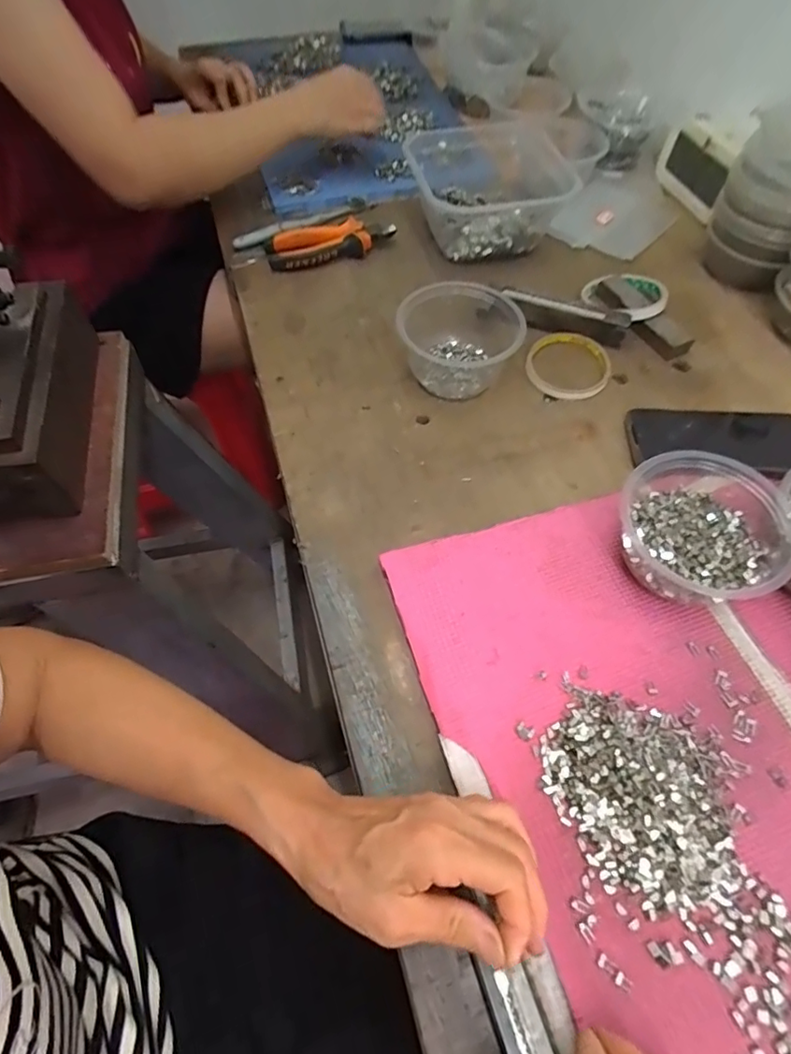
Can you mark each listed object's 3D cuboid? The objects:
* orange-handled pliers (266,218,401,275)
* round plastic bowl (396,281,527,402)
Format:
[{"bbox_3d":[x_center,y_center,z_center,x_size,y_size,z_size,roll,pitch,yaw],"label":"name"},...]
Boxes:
[{"bbox_3d":[-0.075,-0.333,0.638,0.148,0.019,0.068,-10,59,-7],"label":"orange-handled pliers"},{"bbox_3d":[0.061,-0.183,0.525,0.110,0.063,0.113,0,58,-1],"label":"round plastic bowl"}]

